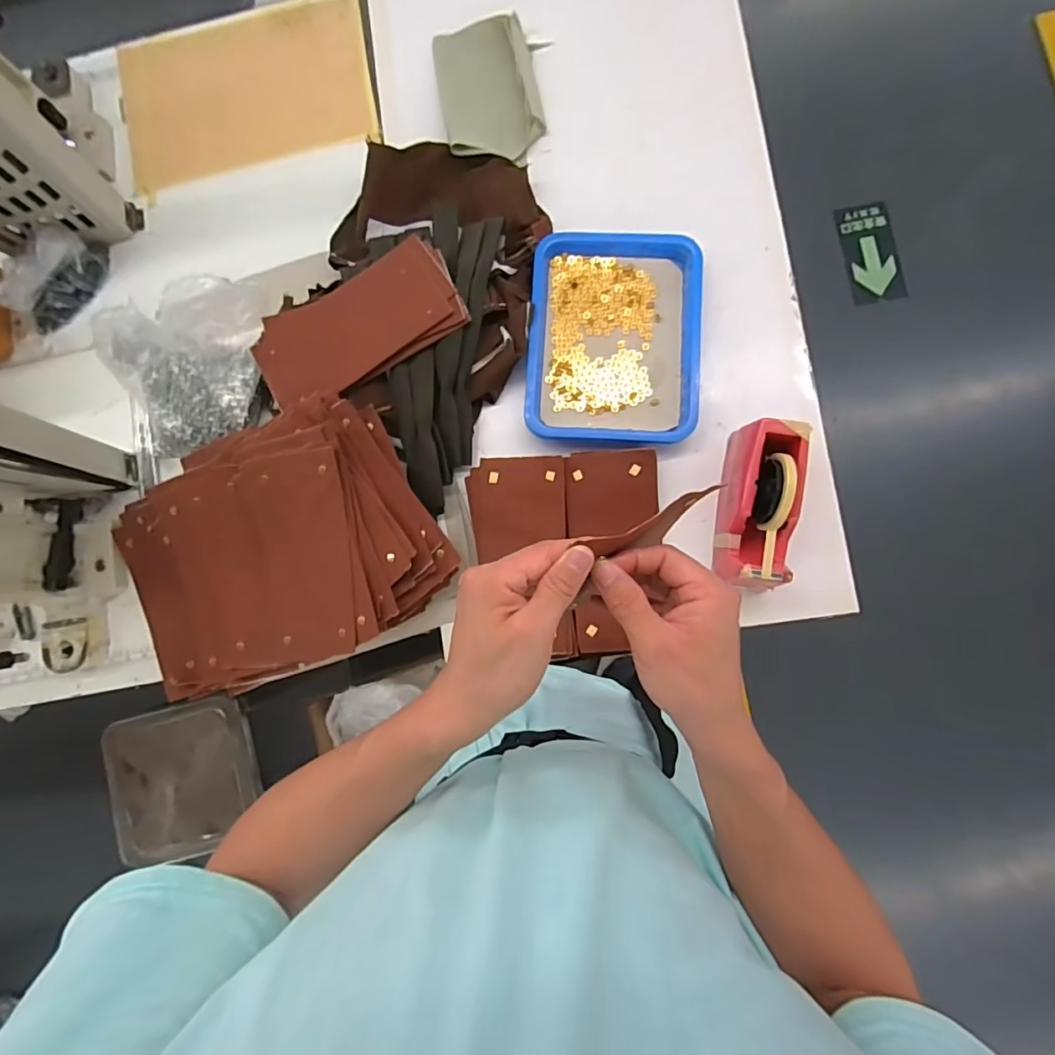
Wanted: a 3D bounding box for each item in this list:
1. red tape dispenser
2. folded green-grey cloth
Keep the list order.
[{"bbox_3d":[0.283,-0.026,0.617,0.077,0.102,0.196,7,86,5],"label":"red tape dispenser"},{"bbox_3d":[-0.056,-0.624,0.725,0.137,0.032,0.208,-13,85,3],"label":"folded green-grey cloth"}]

